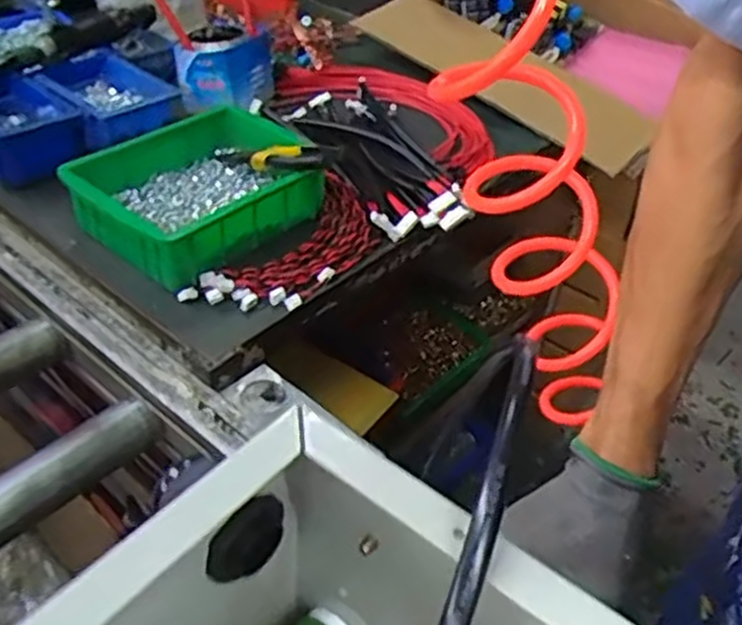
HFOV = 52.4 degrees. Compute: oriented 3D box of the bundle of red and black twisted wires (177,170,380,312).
[{"bbox_3d":[-0.074,-0.068,0.801,0.106,0.023,0.267,26,44,21],"label":"bundle of red and black twisted wires"}]

